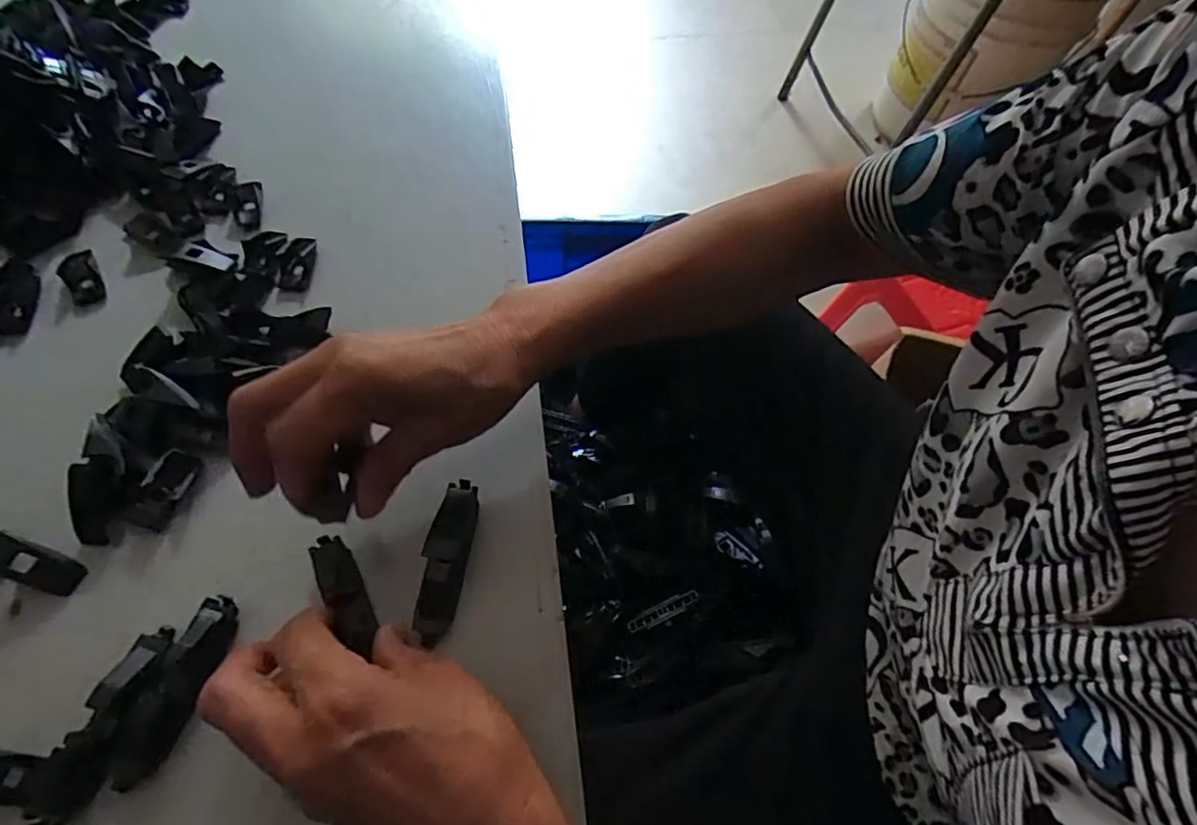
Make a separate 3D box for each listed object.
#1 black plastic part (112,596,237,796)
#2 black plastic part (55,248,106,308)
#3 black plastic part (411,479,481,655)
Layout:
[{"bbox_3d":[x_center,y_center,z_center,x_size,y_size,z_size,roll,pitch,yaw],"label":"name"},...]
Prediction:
[{"bbox_3d":[-0.192,0.126,0.270,0.019,0.020,0.081,15,62,5],"label":"black plastic part"},{"bbox_3d":[-0.330,-0.087,0.379,0.019,0.010,0.043,-28,66,-17],"label":"black plastic part"},{"bbox_3d":[-0.078,0.074,0.304,0.021,0.007,0.078,8,65,0],"label":"black plastic part"}]

